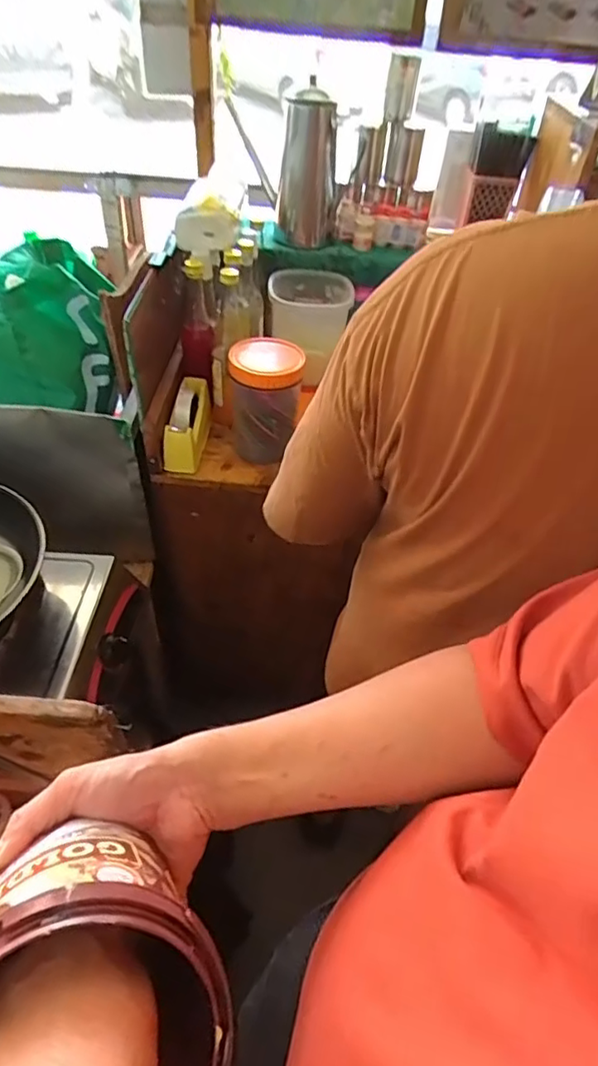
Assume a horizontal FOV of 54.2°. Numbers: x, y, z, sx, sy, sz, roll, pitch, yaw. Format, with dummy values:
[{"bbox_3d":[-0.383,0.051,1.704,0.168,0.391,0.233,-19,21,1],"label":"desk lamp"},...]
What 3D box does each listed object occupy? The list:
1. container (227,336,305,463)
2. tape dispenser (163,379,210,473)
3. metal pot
[{"bbox_3d":[-0.057,-0.232,1.013,0.114,0.185,0.126,3,47,-2],"label":"container"},{"bbox_3d":[-0.191,-0.195,1.027,0.051,0.087,0.172,7,47,2],"label":"tape dispenser"},{"bbox_3d":[0.019,-0.726,1.177,0.112,0.272,0.128,2,47,-3],"label":"metal pot"}]

